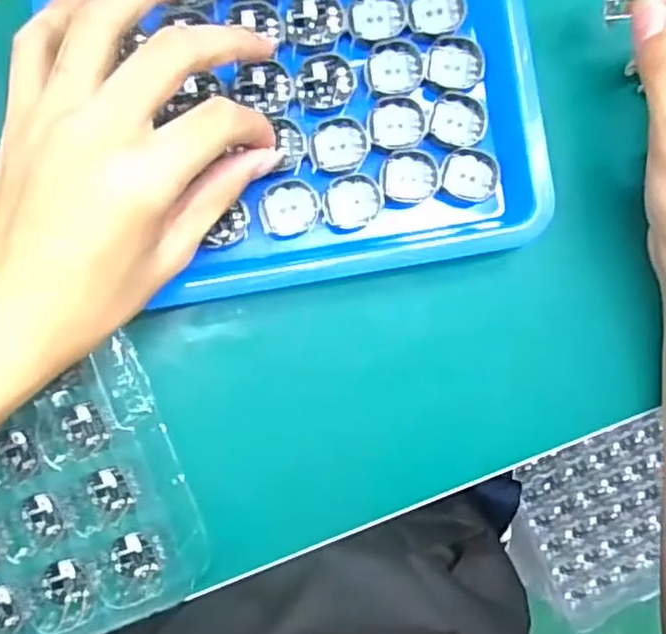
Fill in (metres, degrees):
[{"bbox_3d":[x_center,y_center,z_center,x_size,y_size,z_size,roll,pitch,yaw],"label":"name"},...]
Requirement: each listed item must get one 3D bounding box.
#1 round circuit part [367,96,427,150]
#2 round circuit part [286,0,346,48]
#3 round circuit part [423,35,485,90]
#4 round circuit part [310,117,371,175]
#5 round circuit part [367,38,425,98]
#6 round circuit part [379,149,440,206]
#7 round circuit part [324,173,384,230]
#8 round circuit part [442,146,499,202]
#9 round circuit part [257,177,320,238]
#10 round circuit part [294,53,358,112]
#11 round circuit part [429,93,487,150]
[{"bbox_3d":[0.031,-0.094,0.321,0.027,0.004,0.026,0,92,-1],"label":"round circuit part"},{"bbox_3d":[-0.009,-0.140,0.314,0.025,0.004,0.027,0,92,-1],"label":"round circuit part"},{"bbox_3d":[0.059,-0.124,0.325,0.028,0.005,0.026,0,92,-1],"label":"round circuit part"},{"bbox_3d":[0.003,-0.082,0.318,0.028,0.004,0.025,5,92,-1],"label":"round circuit part"},{"bbox_3d":[0.030,-0.120,0.320,0.027,0.004,0.026,0,92,-1],"label":"round circuit part"},{"bbox_3d":[0.037,-0.068,0.324,0.028,0.005,0.025,2,92,-1],"label":"round circuit part"},{"bbox_3d":[0.010,-0.056,0.321,0.028,0.008,0.025,-5,92,0],"label":"round circuit part"},{"bbox_3d":[0.067,-0.070,0.324,0.027,0.004,0.025,0,92,-1],"label":"round circuit part"},{"bbox_3d":[-0.021,-0.052,0.318,0.027,0.006,0.026,5,92,-1],"label":"round circuit part"},{"bbox_3d":[-0.003,-0.111,0.315,0.028,0.004,0.025,-1,92,-1],"label":"round circuit part"},{"bbox_3d":[0.062,-0.096,0.324,0.027,0.004,0.026,0,92,-1],"label":"round circuit part"}]

